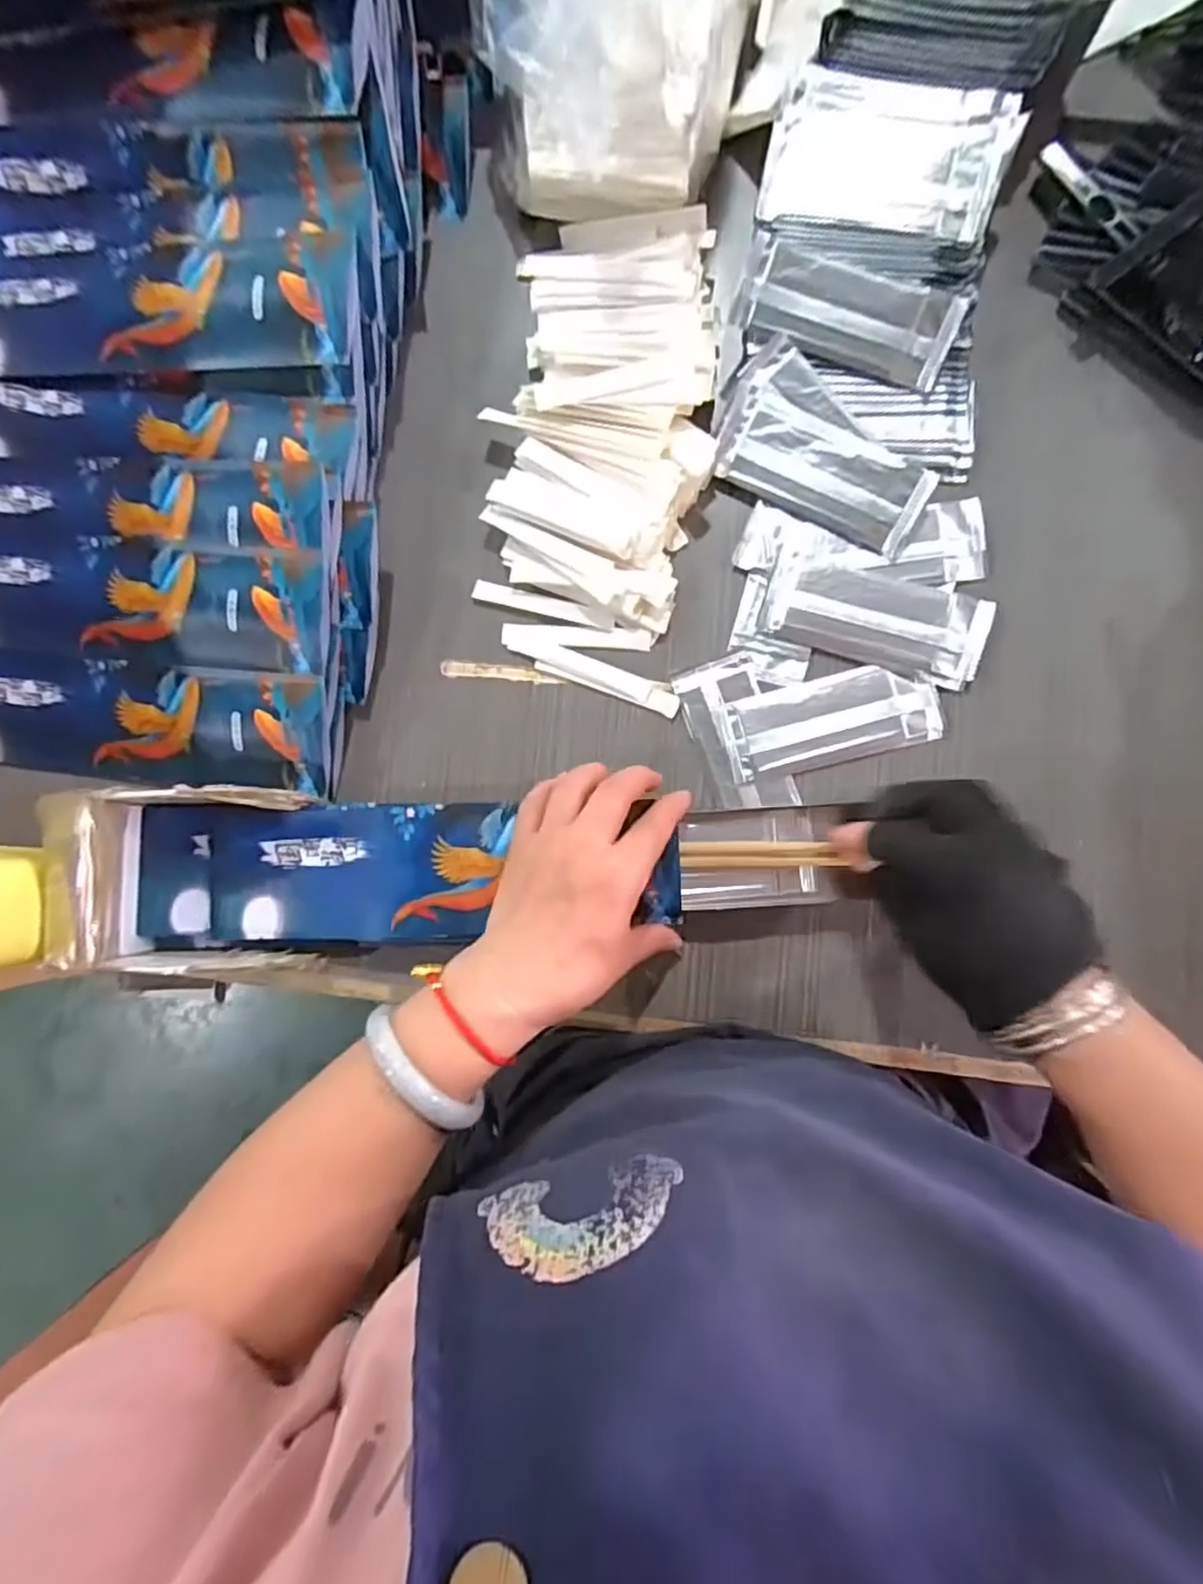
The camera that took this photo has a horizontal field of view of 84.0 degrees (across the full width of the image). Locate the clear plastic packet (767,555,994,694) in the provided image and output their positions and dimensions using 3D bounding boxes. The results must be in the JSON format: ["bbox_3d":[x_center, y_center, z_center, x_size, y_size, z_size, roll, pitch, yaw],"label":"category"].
[{"bbox_3d":[0.159,-0.103,0.390,0.124,0.004,0.052,19,89,6],"label":"clear plastic packet"}]

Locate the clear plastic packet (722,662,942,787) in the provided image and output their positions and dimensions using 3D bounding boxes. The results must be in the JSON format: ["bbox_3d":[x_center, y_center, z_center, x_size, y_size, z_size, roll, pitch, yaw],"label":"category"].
[{"bbox_3d":[0.133,-0.042,0.389,0.122,0.005,0.050,-13,86,5],"label":"clear plastic packet"}]

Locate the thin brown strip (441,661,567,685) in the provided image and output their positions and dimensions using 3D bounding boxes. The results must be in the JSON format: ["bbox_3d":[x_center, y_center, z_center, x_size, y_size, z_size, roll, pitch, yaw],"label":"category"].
[{"bbox_3d":[-0.062,-0.074,0.416,0.076,0.004,0.010,6,88,6],"label":"thin brown strip"}]

